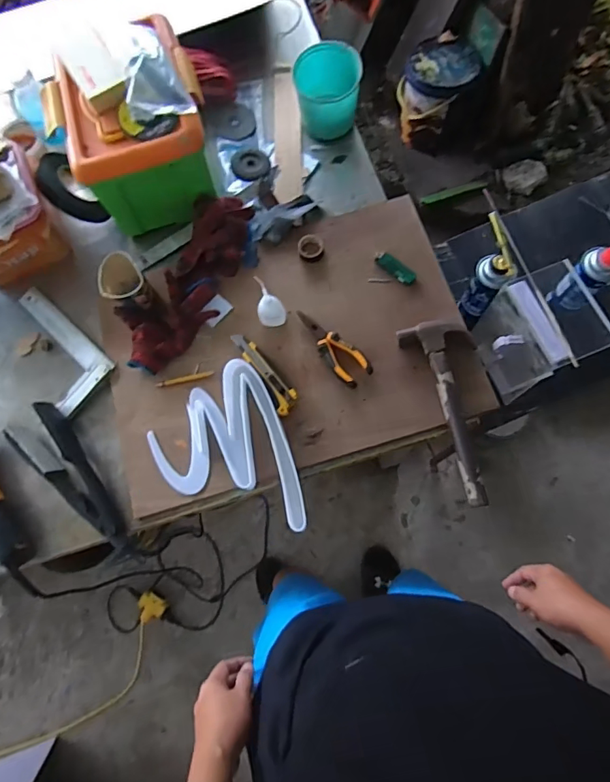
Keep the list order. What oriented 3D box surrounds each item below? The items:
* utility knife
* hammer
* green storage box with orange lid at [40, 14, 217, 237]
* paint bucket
[{"bbox_3d":[-0.064,-0.035,0.786,0.039,0.024,0.165,-30,74,-7],"label":"utility knife"},{"bbox_3d":[0.241,0.022,0.729,0.101,0.032,0.288,-16,72,-3],"label":"hammer"},{"bbox_3d":[-0.284,-0.443,0.829,0.240,0.173,0.265,-25,75,-3],"label":"green storage box with orange lid"},{"bbox_3d":[0.439,-0.966,1.565,0.246,0.268,0.246,-1,75,4],"label":"paint bucket"}]

